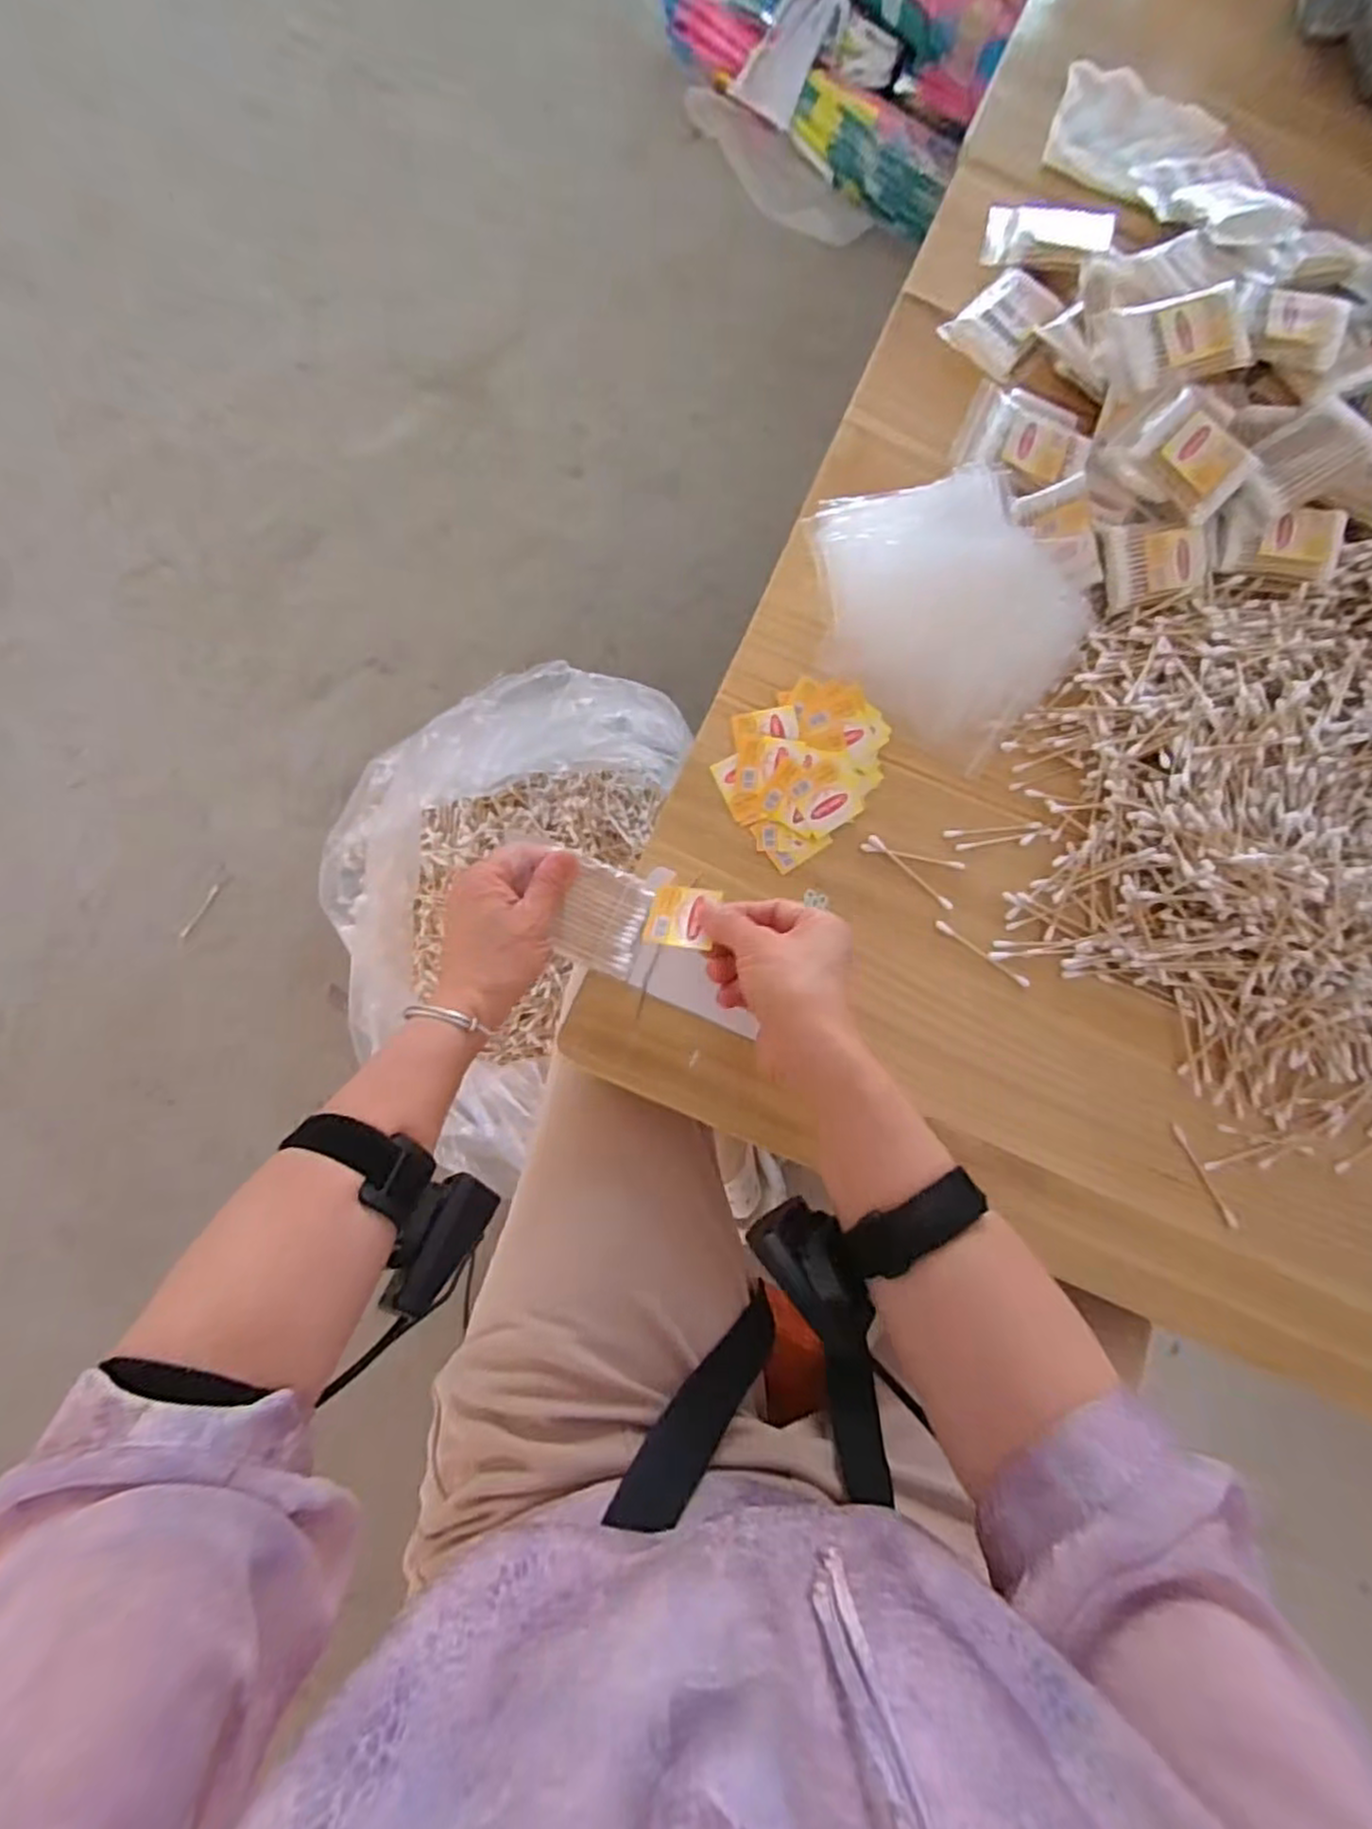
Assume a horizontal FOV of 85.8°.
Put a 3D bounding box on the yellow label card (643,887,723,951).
[{"bbox_3d":[-0.003,0.001,0.440,0.041,0.006,0.038,9,67,15],"label":"yellow label card"}]

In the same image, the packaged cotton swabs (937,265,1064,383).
[{"bbox_3d":[0.242,-0.451,0.557,0.059,0.013,0.090,39,83,5],"label":"packaged cotton swabs"}]

